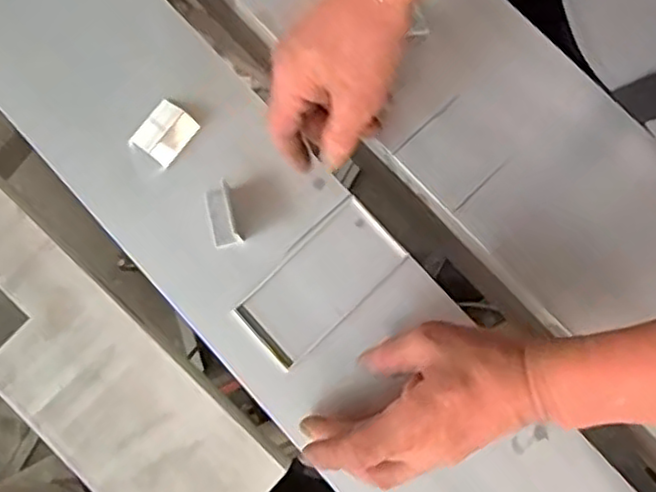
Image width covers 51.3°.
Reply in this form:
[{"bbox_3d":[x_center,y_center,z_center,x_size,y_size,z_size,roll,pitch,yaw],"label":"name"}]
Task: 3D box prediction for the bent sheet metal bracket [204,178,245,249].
[{"bbox_3d":[-0.078,-0.023,0.502,0.020,0.006,0.047,-16,80,-2],"label":"bent sheet metal bracket"}]

